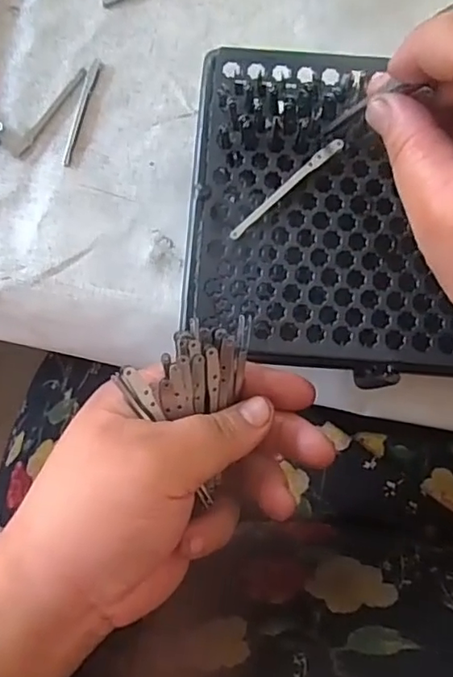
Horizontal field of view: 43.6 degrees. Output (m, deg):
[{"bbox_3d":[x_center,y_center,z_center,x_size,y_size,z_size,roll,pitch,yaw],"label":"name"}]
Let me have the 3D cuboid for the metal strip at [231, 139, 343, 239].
[{"bbox_3d":[0.028,-0.071,0.263,0.068,0.004,0.006,-41,85,-3],"label":"metal strip"}]

